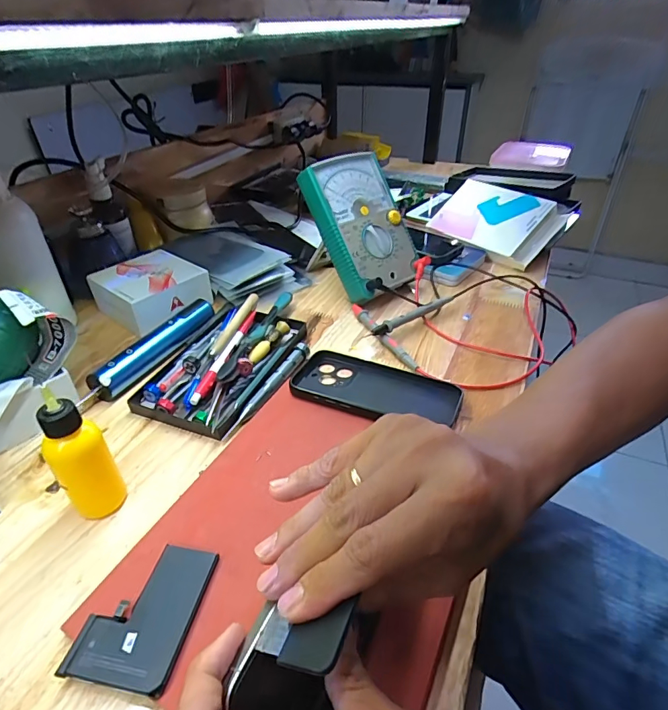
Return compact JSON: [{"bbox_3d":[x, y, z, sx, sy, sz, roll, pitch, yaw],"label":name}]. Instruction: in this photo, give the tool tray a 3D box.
[{"bbox_3d":[-0.107,-0.001,0.445,0.111,0.033,0.178,17,40,16],"label":"tool tray"}]

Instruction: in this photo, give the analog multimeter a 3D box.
[{"bbox_3d":[0.036,-0.155,0.539,0.104,0.165,0.035,-26,5,-22],"label":"analog multimeter"}]

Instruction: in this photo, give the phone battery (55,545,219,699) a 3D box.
[{"bbox_3d":[-0.109,0.144,0.258,0.057,0.004,0.076,9,38,7],"label":"phone battery"}]

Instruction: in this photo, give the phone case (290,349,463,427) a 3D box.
[{"bbox_3d":[0.038,0.031,0.410,0.149,0.012,0.076,15,39,13],"label":"phone case"}]

